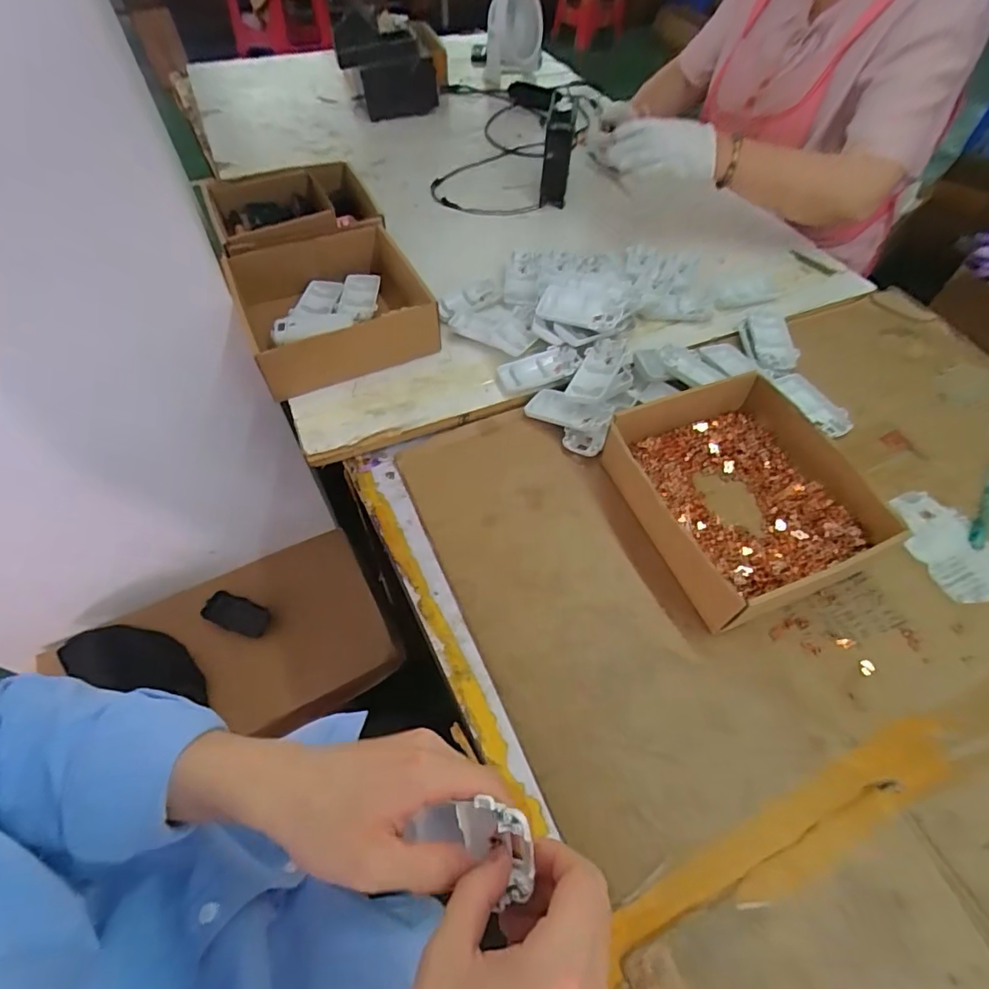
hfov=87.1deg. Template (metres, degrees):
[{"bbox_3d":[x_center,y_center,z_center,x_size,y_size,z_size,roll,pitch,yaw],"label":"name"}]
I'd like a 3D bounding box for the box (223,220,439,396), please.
[{"bbox_3d":[-0.197,-0.233,0.638,0.204,0.084,0.206,-21,59,-14],"label":"box"}]

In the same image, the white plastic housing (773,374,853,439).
[{"bbox_3d":[0.368,-0.104,0.600,0.033,0.017,0.096,-19,58,-13],"label":"white plastic housing"}]

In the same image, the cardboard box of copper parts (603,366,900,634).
[{"bbox_3d":[0.235,-0.002,0.499,0.199,0.072,0.208,-19,58,-13],"label":"cardboard box of copper parts"}]

